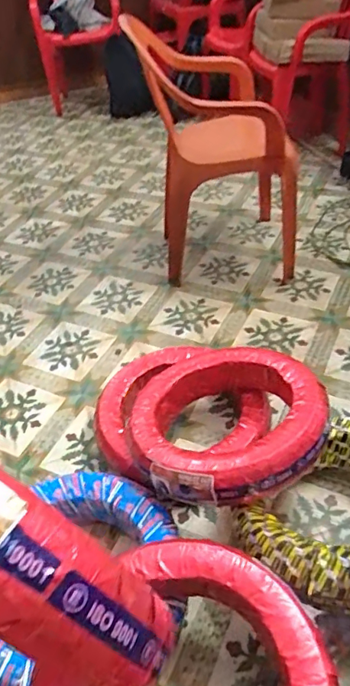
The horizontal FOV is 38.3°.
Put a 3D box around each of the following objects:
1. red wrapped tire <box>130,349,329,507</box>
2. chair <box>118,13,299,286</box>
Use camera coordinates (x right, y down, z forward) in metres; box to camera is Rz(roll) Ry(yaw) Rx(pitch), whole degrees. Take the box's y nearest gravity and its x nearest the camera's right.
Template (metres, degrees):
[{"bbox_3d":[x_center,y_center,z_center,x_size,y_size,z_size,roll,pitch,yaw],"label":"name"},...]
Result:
[{"bbox_3d":[0.113,0.161,1.094,0.418,0.112,0.418,-11,33,7],"label":"red wrapped tire"},{"bbox_3d":[0.141,-0.596,1.621,0.466,0.728,0.535,-2,44,4],"label":"chair"}]

